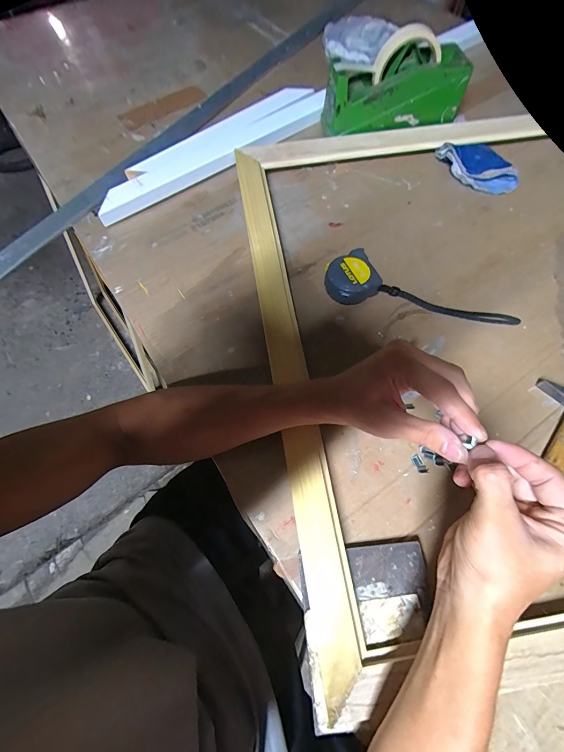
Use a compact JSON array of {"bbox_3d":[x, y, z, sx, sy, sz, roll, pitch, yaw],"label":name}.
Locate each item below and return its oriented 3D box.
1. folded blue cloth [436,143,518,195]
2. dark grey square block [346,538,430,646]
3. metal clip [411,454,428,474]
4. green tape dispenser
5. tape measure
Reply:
[{"bbox_3d":[0.293,-0.315,0.511,0.122,0.031,0.044,25,69,11],"label":"folded blue cloth"},{"bbox_3d":[0.101,0.194,0.310,0.067,0.013,0.072,-7,67,-3],"label":"dark grey square block"},{"bbox_3d":[0.145,0.093,0.359,0.010,0.004,0.021,-25,69,-10],"label":"metal clip"},{"bbox_3d":[0.168,-0.430,0.515,0.197,0.116,0.066,-10,67,-4],"label":"green tape dispenser"},{"bbox_3d":[0.176,-0.118,0.429,0.241,0.035,0.077,6,67,3],"label":"tape measure"}]

